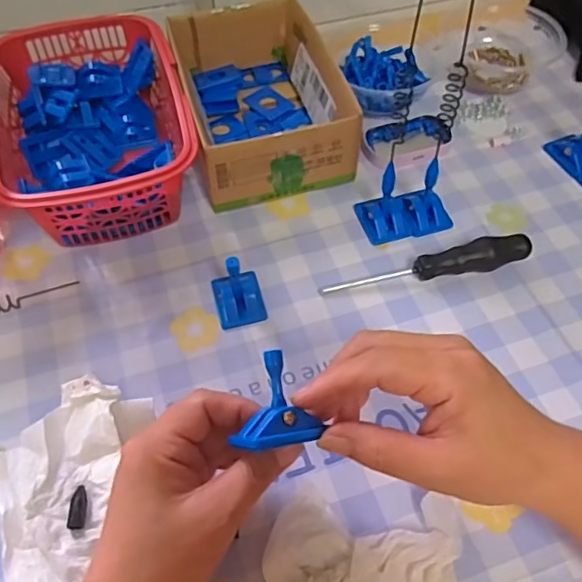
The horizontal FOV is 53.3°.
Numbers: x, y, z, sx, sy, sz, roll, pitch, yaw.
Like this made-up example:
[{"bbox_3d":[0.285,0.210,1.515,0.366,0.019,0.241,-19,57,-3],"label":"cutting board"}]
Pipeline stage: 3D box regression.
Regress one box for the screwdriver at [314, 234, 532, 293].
[{"bbox_3d":[0.101,-0.018,0.434,0.155,0.024,0.021,-8,56,-5],"label":"screwdriver"}]

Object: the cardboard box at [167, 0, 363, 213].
[{"bbox_3d":[-0.028,-0.167,0.507,0.122,0.070,0.184,-14,56,-9],"label":"cardboard box"}]

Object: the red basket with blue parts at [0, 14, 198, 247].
[{"bbox_3d":[-0.160,-0.136,0.481,0.142,0.077,0.201,-15,57,-10],"label":"red basket with blue parts"}]

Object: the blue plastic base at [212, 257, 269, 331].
[{"bbox_3d":[-0.038,-0.005,0.413,0.035,0.043,0.041,-13,56,-9],"label":"blue plastic base"}]

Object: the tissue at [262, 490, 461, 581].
[{"bbox_3d":[0.041,0.154,0.315,0.107,0.022,0.086,1,55,1],"label":"tissue"}]

